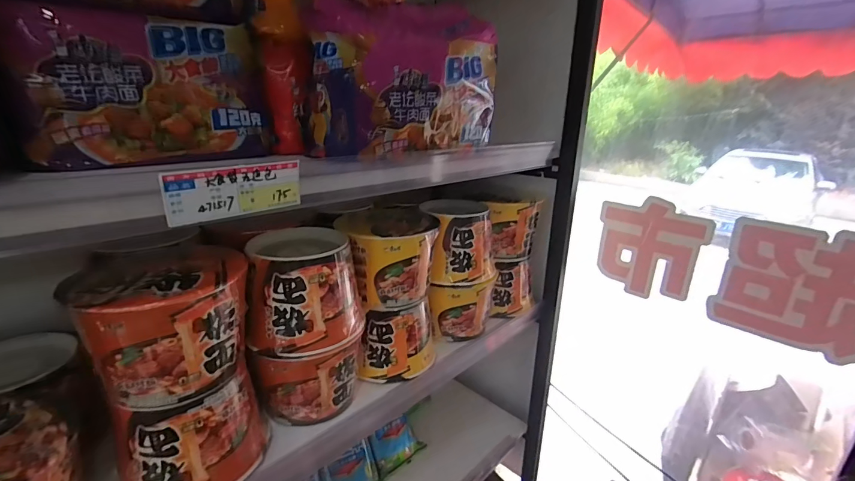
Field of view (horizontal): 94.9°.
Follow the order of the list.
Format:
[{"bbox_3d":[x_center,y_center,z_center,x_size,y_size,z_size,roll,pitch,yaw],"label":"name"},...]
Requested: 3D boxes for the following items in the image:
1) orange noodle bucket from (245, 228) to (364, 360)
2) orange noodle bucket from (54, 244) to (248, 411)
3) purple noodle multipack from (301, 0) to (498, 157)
[{"bbox_3d":[-0.141,0.057,0.455,0.121,0.114,0.099,-5,20,-19],"label":"orange noodle bucket"},{"bbox_3d":[-0.250,0.076,0.379,0.132,0.107,0.128,17,24,37],"label":"orange noodle bucket"},{"bbox_3d":[-0.020,-0.198,0.471,0.120,0.169,0.214,15,22,33],"label":"purple noodle multipack"}]

